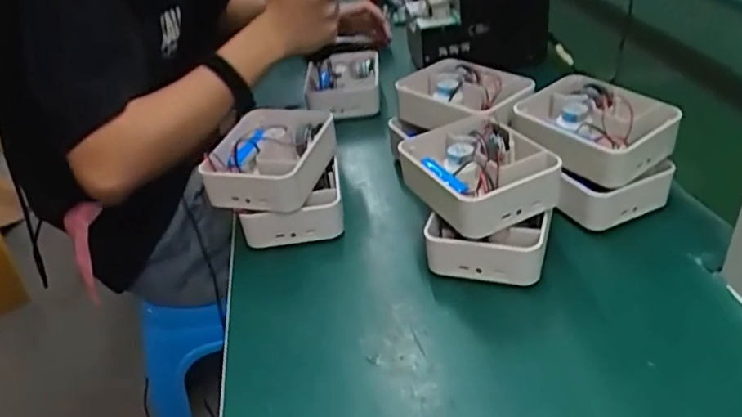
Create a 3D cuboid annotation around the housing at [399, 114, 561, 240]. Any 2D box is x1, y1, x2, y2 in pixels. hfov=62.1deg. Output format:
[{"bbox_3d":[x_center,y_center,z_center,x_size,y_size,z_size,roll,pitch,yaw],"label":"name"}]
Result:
[{"bbox_3d":[0.093,-0.031,0.550,0.113,0.045,0.128,-14,35,-11],"label":"housing"}]

